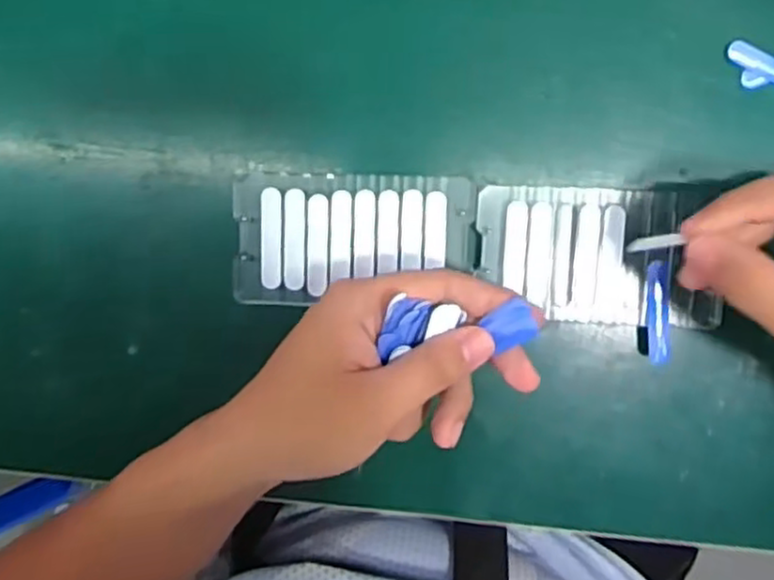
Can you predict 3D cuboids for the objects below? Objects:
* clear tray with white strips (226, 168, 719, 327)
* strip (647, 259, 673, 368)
[{"bbox_3d":[0.042,-0.021,0.368,0.239,0.006,0.068,4,95,3],"label":"clear tray with white strips"},{"bbox_3d":[0.138,0.012,0.367,0.011,0.007,0.053,-6,95,4],"label":"strip"}]

